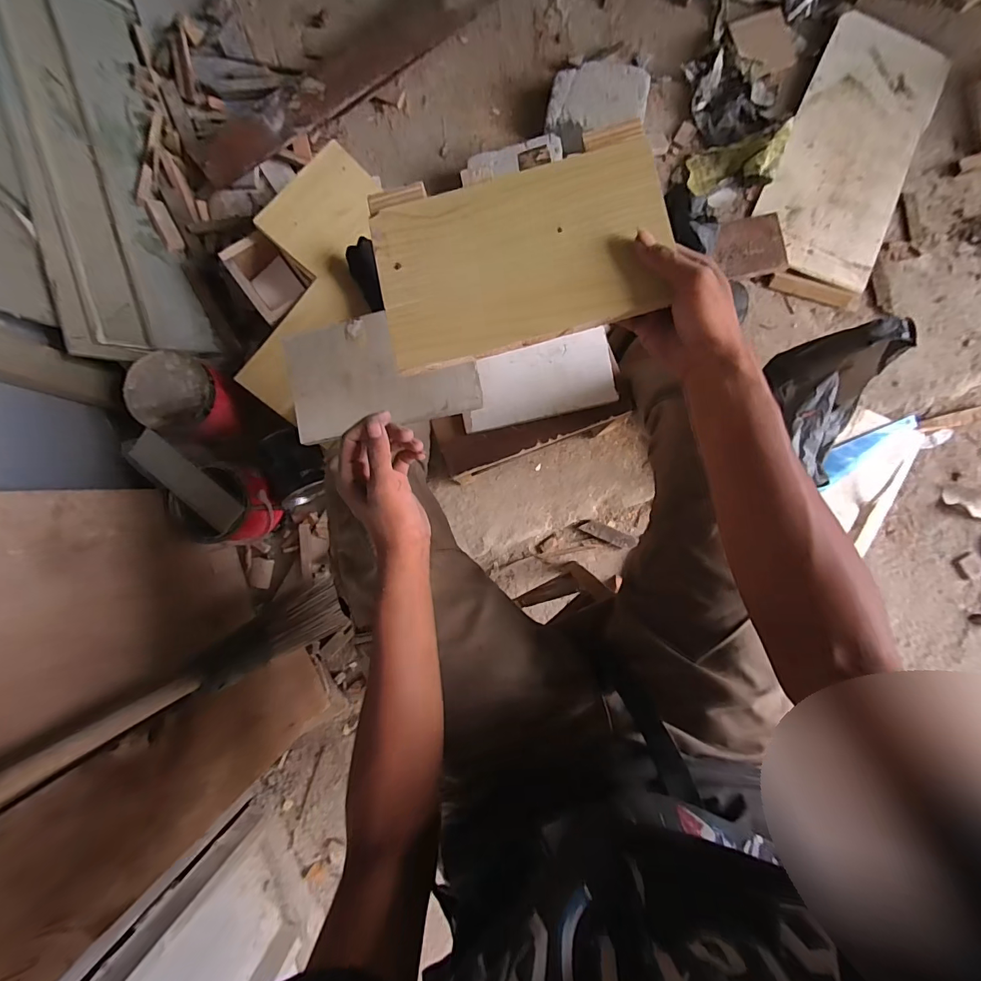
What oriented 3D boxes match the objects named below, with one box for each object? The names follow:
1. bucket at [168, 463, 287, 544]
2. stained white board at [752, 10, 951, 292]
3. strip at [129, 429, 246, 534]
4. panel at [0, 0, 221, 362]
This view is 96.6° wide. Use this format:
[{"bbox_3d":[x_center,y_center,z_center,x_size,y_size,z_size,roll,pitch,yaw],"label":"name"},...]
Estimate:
[{"bbox_3d":[-0.512,0.034,0.878,0.151,0.149,0.166,41,88,4],"label":"bucket"},{"bbox_3d":[0.771,-0.726,0.933,0.264,0.024,0.545,23,92,3],"label":"stained white board"},{"bbox_3d":[-0.567,-0.017,0.813,0.237,0.018,0.069,39,88,4],"label":"strip"},{"bbox_3d":[-0.806,-0.681,0.897,0.025,0.242,0.880,-21,85,44],"label":"panel"}]

